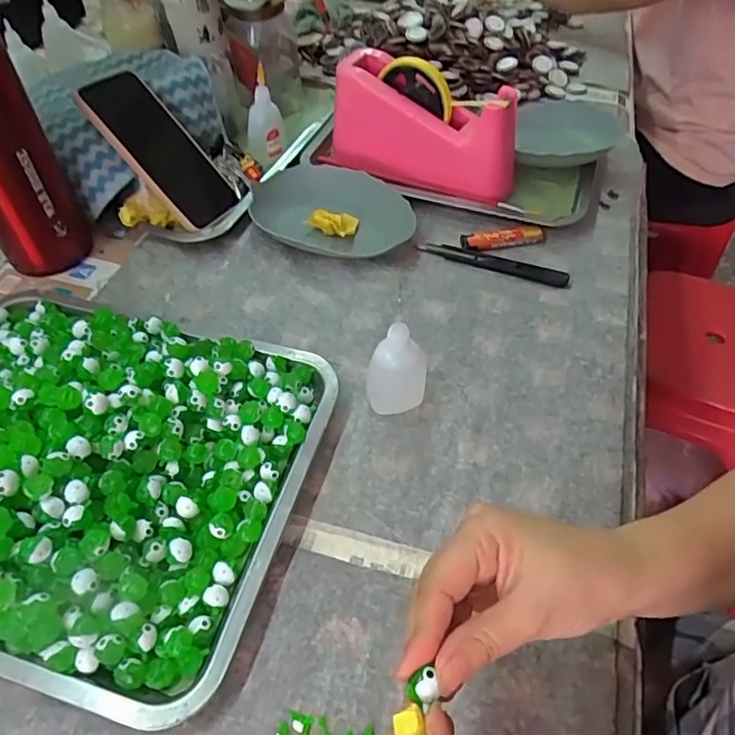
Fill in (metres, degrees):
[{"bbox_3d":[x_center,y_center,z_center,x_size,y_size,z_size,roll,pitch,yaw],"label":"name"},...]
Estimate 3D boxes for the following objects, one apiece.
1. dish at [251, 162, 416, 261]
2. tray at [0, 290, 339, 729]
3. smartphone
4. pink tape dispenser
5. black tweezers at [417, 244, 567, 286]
[{"bbox_3d":[-0.035,-0.154,0.560,0.160,0.033,0.115,20,53,14],"label":"dish"},{"bbox_3d":[-0.194,0.051,0.375,0.296,0.054,0.254,14,52,10],"label":"tray"},{"bbox_3d":[-0.193,-0.208,0.538,0.150,0.012,0.077,51,50,-17],"label":"smartphone"},{"bbox_3d":[0.058,-0.243,0.573,0.194,0.098,0.070,26,55,18],"label":"pink tape dispenser"},{"bbox_3d":[0.117,-0.099,0.532,0.140,0.010,0.021,17,53,12],"label":"black tweezers"}]

